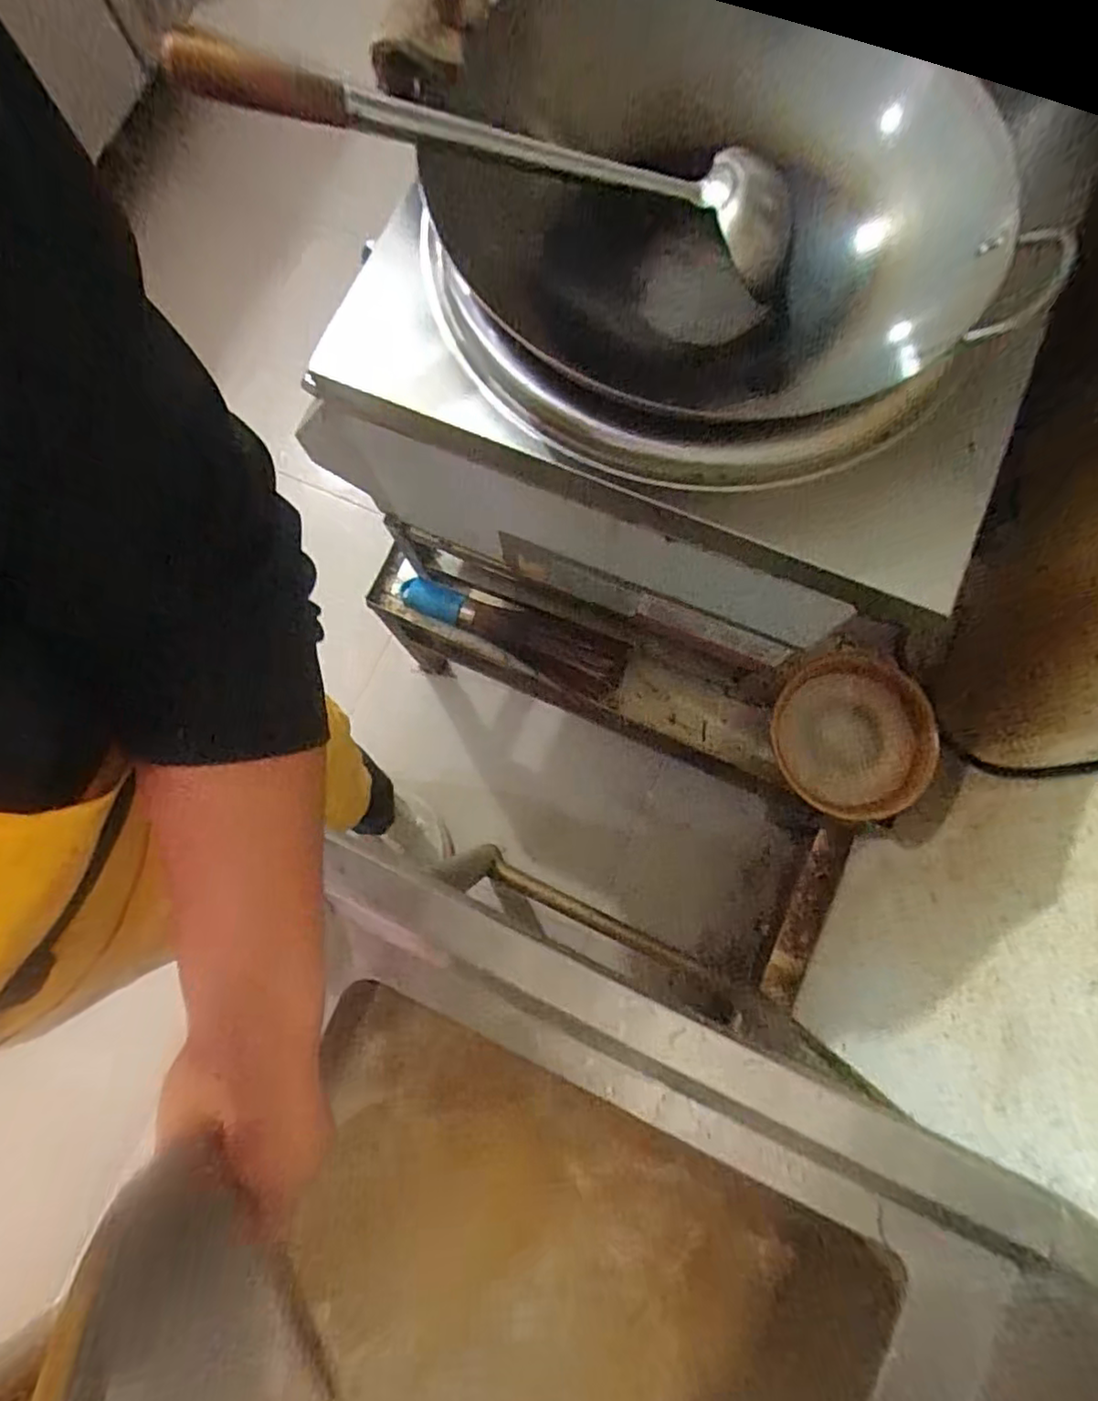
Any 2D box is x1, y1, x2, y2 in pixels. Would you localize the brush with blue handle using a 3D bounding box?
[{"bbox_3d":[-0.052,-0.089,0.888,0.329,0.070,0.073,22,81,5],"label":"brush with blue handle"}]

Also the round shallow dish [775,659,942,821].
[{"bbox_3d":[0.375,0.052,0.814,0.193,0.046,0.203,6,106,22],"label":"round shallow dish"}]

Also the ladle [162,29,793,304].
[{"bbox_3d":[-0.017,-0.432,0.534,0.474,0.093,0.076,6,79,-13],"label":"ladle"}]

